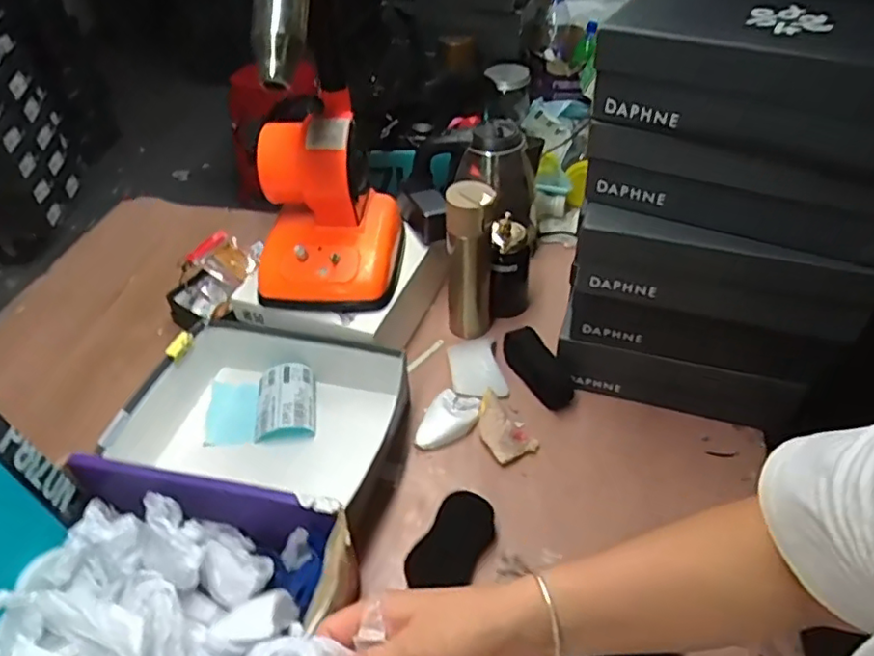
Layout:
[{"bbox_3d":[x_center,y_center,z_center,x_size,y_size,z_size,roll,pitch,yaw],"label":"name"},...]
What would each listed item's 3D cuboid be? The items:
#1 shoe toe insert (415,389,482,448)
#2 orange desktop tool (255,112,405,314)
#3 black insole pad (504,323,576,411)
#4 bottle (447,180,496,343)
[{"bbox_3d":[0.017,0.118,0.833,0.061,0.021,0.100,22,49,23],"label":"shoe toe insert"},{"bbox_3d":[-0.153,-0.162,0.840,0.179,0.204,0.189,3,44,6],"label":"orange desktop tool"},{"bbox_3d":[0.143,0.053,0.876,0.015,0.063,0.126,-9,53,-50],"label":"black insole pad"},{"bbox_3d":[0.048,-0.087,0.892,0.062,0.243,0.053,-1,44,1],"label":"bottle"}]

